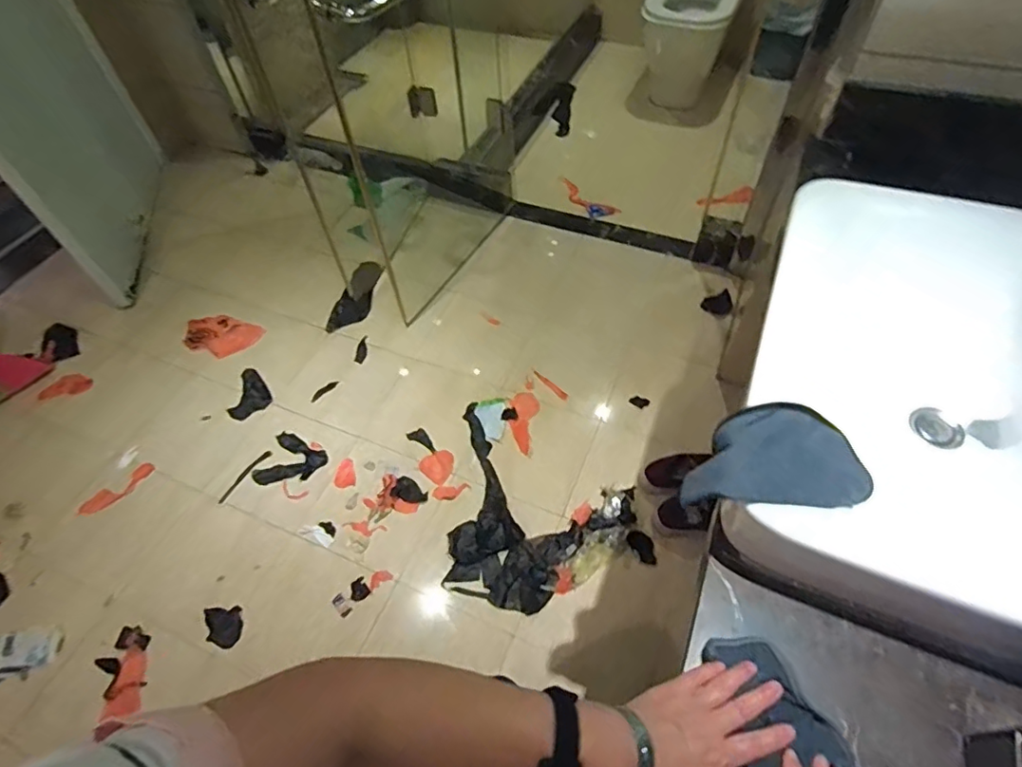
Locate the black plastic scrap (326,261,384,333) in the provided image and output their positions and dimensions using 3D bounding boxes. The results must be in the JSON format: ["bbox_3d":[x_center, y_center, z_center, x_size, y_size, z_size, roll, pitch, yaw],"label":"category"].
[{"bbox_3d":[-0.499,-0.297,1.837,0.107,0.015,0.323,9,56,10],"label":"black plastic scrap"}]

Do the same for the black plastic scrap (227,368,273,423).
[{"bbox_3d":[-0.779,0.034,1.637,0.120,0.017,0.152,-33,59,-18],"label":"black plastic scrap"}]

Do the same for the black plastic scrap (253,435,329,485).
[{"bbox_3d":[-0.585,0.213,1.500,0.173,0.014,0.152,13,56,13],"label":"black plastic scrap"}]

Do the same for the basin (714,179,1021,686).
[{"bbox_3d":[0.504,0.020,0.633,0.428,0.169,0.547,15,57,14],"label":"basin"}]

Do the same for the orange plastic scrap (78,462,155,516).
[{"bbox_3d":[-1.046,0.282,1.480,0.197,0.014,0.056,-35,60,-20],"label":"orange plastic scrap"}]

